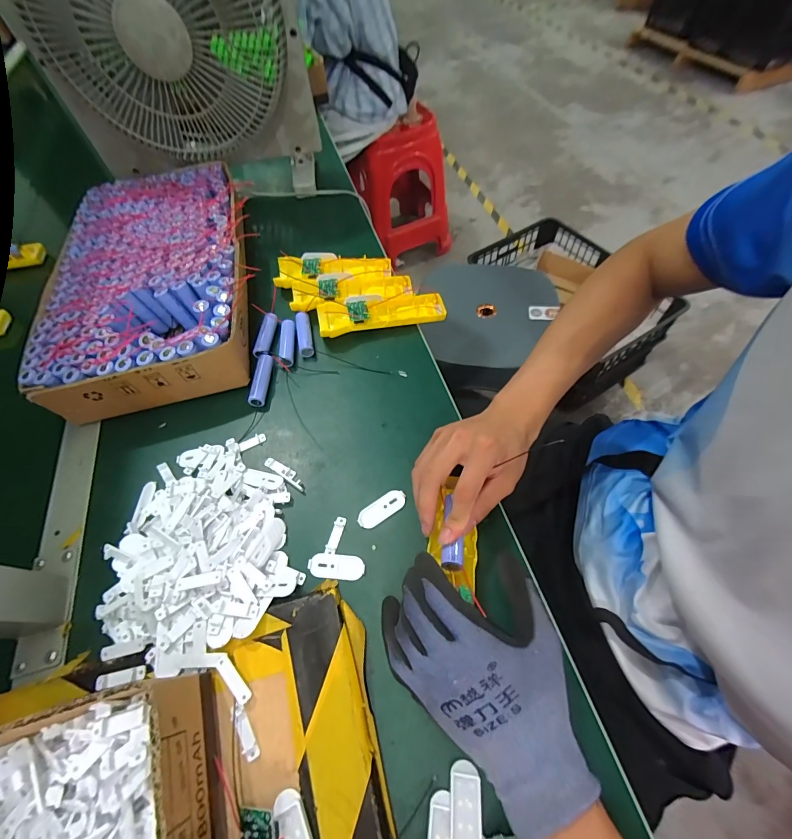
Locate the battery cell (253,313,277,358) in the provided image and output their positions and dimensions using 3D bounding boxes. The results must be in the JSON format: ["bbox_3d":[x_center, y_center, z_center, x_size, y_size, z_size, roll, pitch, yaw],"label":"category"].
[{"bbox_3d":[-0.168,-0.109,0.482,0.020,0.015,0.060,1,59,5],"label":"battery cell"}]

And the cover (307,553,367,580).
[{"bbox_3d":[-0.054,0.131,0.338,0.050,0.004,0.021,2,59,6],"label":"cover"}]

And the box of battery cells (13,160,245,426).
[{"bbox_3d":[-0.317,-0.198,0.511,0.237,0.066,0.402,-16,59,-5],"label":"box of battery cells"}]

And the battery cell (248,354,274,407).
[{"bbox_3d":[-0.160,-0.047,0.452,0.020,0.017,0.067,-1,59,4],"label":"battery cell"}]

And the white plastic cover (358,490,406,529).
[{"bbox_3d":[-0.014,0.085,0.364,0.050,0.004,0.020,-33,62,-15],"label":"white plastic cover"}]

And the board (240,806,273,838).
[{"bbox_3d":[-0.087,0.262,0.238,0.033,0.006,0.024,-26,63,29],"label":"board"}]

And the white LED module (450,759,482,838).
[{"bbox_3d":[0.045,0.258,0.243,0.020,0.006,0.057,3,42,6],"label":"white LED module"}]

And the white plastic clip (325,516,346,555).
[{"bbox_3d":[-0.056,0.108,0.354,0.011,0.004,0.036,11,60,11],"label":"white plastic clip"}]

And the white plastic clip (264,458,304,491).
[{"bbox_3d":[-0.115,0.054,0.390,0.055,0.007,0.012,30,65,20],"label":"white plastic clip"}]

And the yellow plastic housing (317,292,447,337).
[{"bbox_3d":[-0.018,-0.140,0.487,0.161,0.025,0.047,-12,59,-3],"label":"yellow plastic housing"}]

